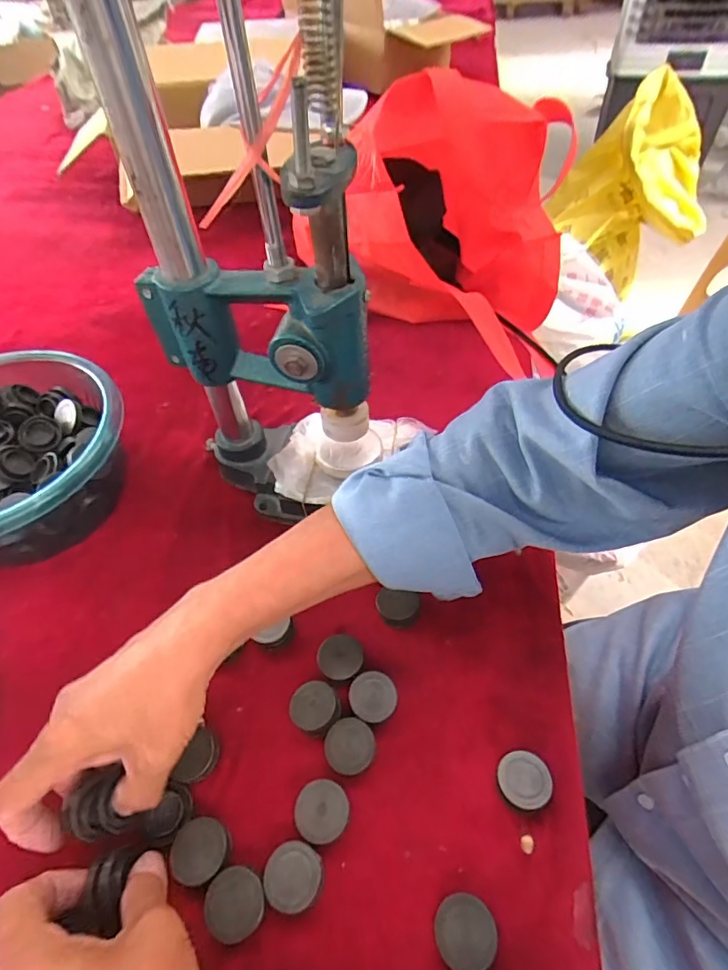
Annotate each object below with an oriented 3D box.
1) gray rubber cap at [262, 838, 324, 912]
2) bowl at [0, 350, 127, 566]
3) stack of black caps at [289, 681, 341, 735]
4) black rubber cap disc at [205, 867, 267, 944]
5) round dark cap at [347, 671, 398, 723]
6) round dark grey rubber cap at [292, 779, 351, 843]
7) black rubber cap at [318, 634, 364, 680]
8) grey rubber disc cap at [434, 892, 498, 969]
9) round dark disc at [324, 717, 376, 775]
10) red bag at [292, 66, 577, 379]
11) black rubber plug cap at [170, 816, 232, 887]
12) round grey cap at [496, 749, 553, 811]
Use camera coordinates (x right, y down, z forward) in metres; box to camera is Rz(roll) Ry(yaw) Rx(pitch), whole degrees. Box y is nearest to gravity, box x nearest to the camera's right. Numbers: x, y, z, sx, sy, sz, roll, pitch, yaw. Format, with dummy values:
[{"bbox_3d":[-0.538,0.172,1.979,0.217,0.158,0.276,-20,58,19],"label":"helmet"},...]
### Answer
[{"bbox_3d":[-0.040,0.228,0.293,0.032,0.016,0.032,-1,52,2],"label":"gray rubber cap"},{"bbox_3d":[-0.312,-0.016,0.448,0.193,0.093,0.203,-1,52,2],"label":"bowl"},{"bbox_3d":[-0.034,0.156,0.351,0.032,0.023,0.035,-29,56,-19],"label":"stack of black caps"},{"bbox_3d":[-0.073,0.239,0.287,0.033,0.015,0.032,-1,52,2],"label":"black rubber cap disc"},{"bbox_3d":[0.007,0.150,0.355,0.033,0.016,0.032,-1,52,2],"label":"round dark cap"},{"bbox_3d":[-0.025,0.203,0.313,0.032,0.017,0.032,-1,52,2],"label":"round dark grey rubber cap"},{"bbox_3d":[-0.017,0.128,0.373,0.033,0.010,0.034,-1,52,2],"label":"black rubber cap"},{"bbox_3d":[0.056,0.245,0.276,0.033,0.016,0.032,-1,52,2],"label":"grey rubber disc cap"},{"bbox_3d":[-0.009,0.175,0.335,0.032,0.017,0.032,-1,52,2],"label":"round dark disc"},{"bbox_3d":[0.102,-0.275,0.543,0.219,0.250,0.182,32,60,25],"label":"red bag"},{"bbox_3d":[-0.098,0.221,0.304,0.032,0.017,0.032,-1,52,2],"label":"black rubber plug cap"},{"bbox_3d":[0.101,0.187,0.319,0.032,0.018,0.034,-1,52,2],"label":"round grey cap"}]

